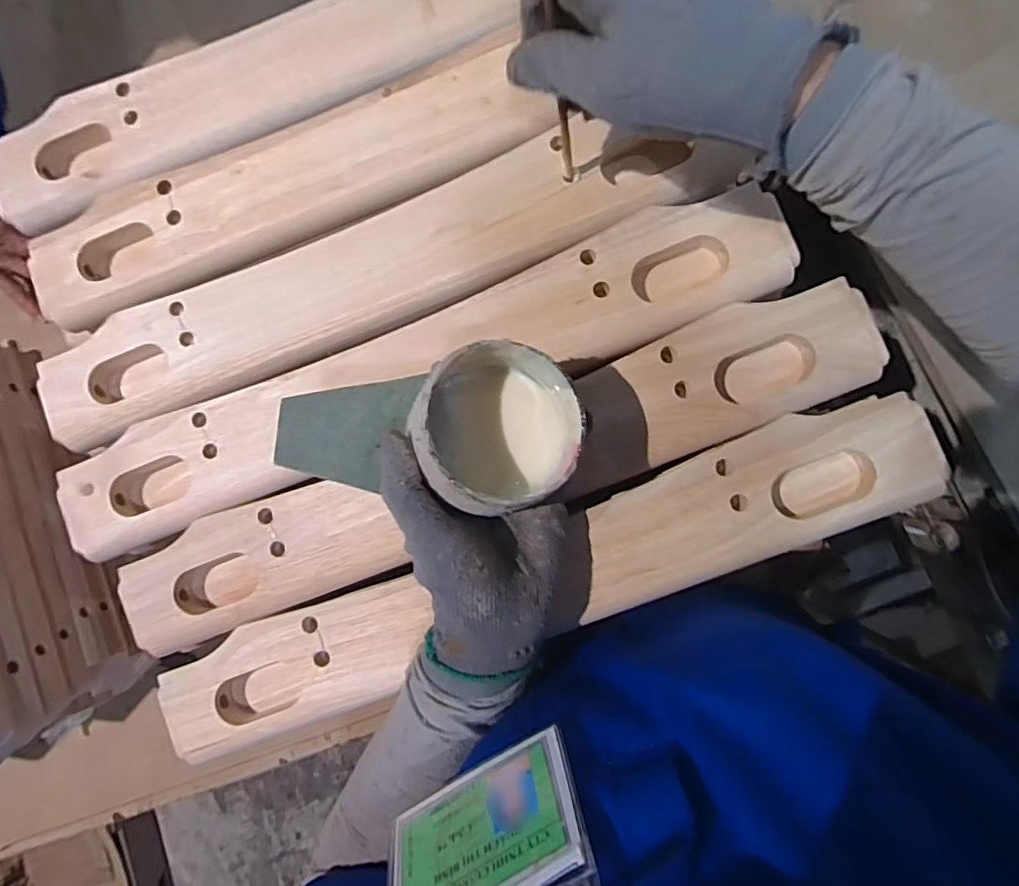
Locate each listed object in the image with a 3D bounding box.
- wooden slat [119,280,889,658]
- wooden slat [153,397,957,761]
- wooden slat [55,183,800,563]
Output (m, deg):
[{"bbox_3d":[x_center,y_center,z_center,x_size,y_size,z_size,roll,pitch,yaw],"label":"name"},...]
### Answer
[{"bbox_3d":[-0.019,0.021,0.354,0.484,0.024,0.069,-22,85,6],"label":"wooden slat"},{"bbox_3d":[0.012,0.088,0.347,0.481,0.027,0.071,-21,85,6],"label":"wooden slat"},{"bbox_3d":[-0.063,-0.039,0.363,0.483,0.027,0.071,-22,85,6],"label":"wooden slat"}]

